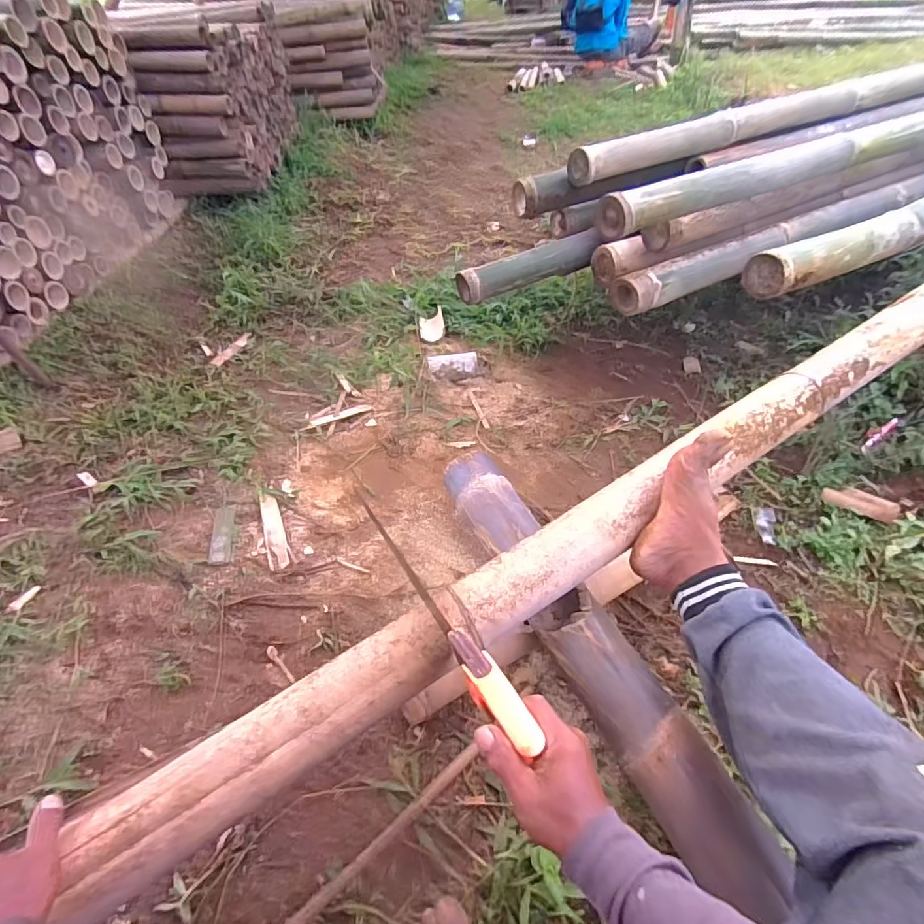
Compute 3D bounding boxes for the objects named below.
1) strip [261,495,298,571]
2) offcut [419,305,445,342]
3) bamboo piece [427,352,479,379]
[{"bbox_3d":[-0.361,0.129,0.998,0.043,0.007,0.193,-17,46,-17],"label":"strip"},{"bbox_3d":[-0.091,-0.419,1.573,0.075,0.031,0.153,-3,43,-4],"label":"offcut"},{"bbox_3d":[-0.023,-0.252,1.378,0.128,0.045,0.075,-3,43,-3],"label":"bamboo piece"}]

